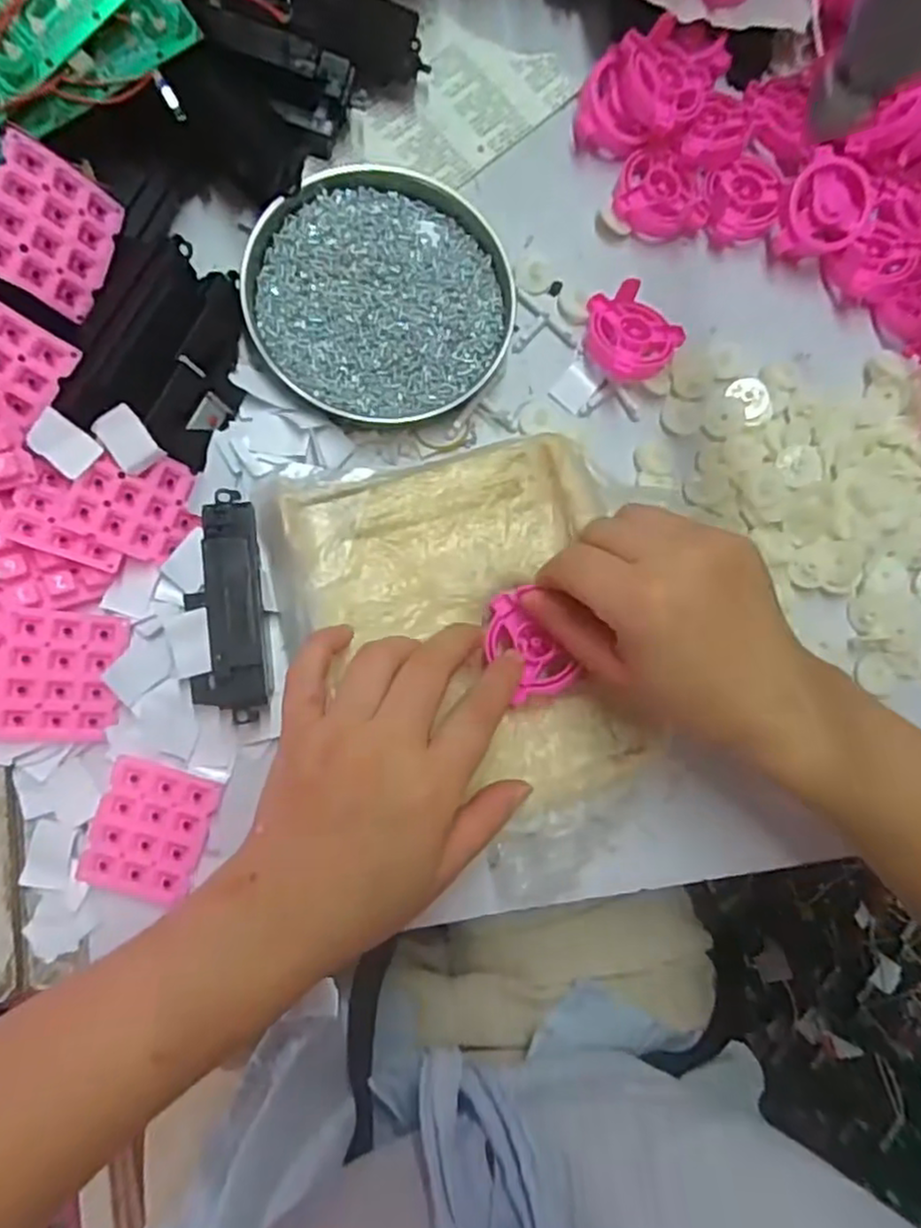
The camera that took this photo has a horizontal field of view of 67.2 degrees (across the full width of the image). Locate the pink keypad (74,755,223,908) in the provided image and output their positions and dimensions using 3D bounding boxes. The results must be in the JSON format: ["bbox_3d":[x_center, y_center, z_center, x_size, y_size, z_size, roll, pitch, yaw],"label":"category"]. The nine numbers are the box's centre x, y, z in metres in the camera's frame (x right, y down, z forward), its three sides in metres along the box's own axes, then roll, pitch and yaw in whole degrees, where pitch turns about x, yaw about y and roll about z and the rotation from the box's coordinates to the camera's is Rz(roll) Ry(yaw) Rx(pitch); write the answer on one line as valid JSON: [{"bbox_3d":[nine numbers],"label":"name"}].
[{"bbox_3d":[-0.147,0.102,0.331,0.050,0.006,0.059,18,82,-5],"label":"pink keypad"}]

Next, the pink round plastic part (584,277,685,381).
[{"bbox_3d":[0.090,-0.151,0.380,0.053,0.028,0.054,1,84,-8],"label":"pink round plastic part"}]

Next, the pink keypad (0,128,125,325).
[{"bbox_3d":[-0.179,-0.168,0.304,0.049,0.004,0.059,22,85,-51],"label":"pink keypad"}]

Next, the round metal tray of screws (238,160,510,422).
[{"bbox_3d":[-0.041,-0.169,0.365,0.134,0.016,0.132,-4,85,-8],"label":"round metal tray of screws"}]

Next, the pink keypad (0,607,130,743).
[{"bbox_3d":[-0.187,0.030,0.325,0.050,0.006,0.060,6,88,-31],"label":"pink keypad"}]

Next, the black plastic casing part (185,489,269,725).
[{"bbox_3d":[-0.110,-0.004,0.330,0.033,0.028,0.108,-2,85,-8],"label":"black plastic casing part"}]

